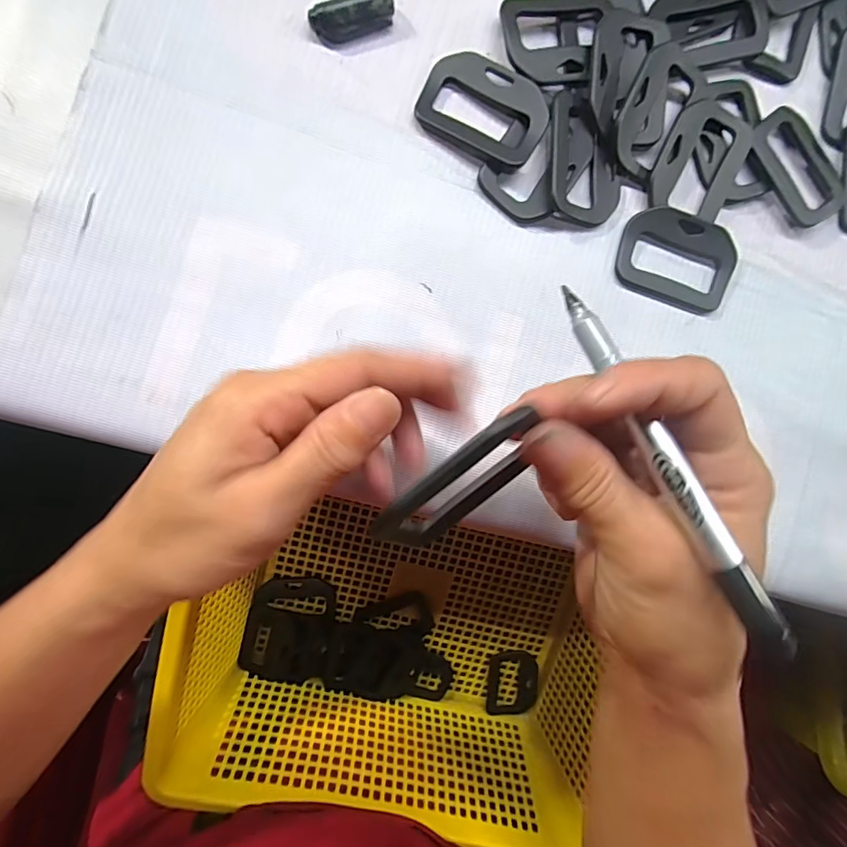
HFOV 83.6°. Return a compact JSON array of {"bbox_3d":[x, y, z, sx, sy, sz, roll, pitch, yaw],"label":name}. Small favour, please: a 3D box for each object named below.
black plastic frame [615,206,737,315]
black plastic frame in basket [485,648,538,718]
[{"bbox_3d":[0.130,-0.085,0.242,0.061,0.008,0.045,17,88,-7],"label":"black plastic frame"},{"bbox_3d":[0.077,0.219,0.403,0.043,0.005,0.060,2,98,-8],"label":"black plastic frame in basket"}]

